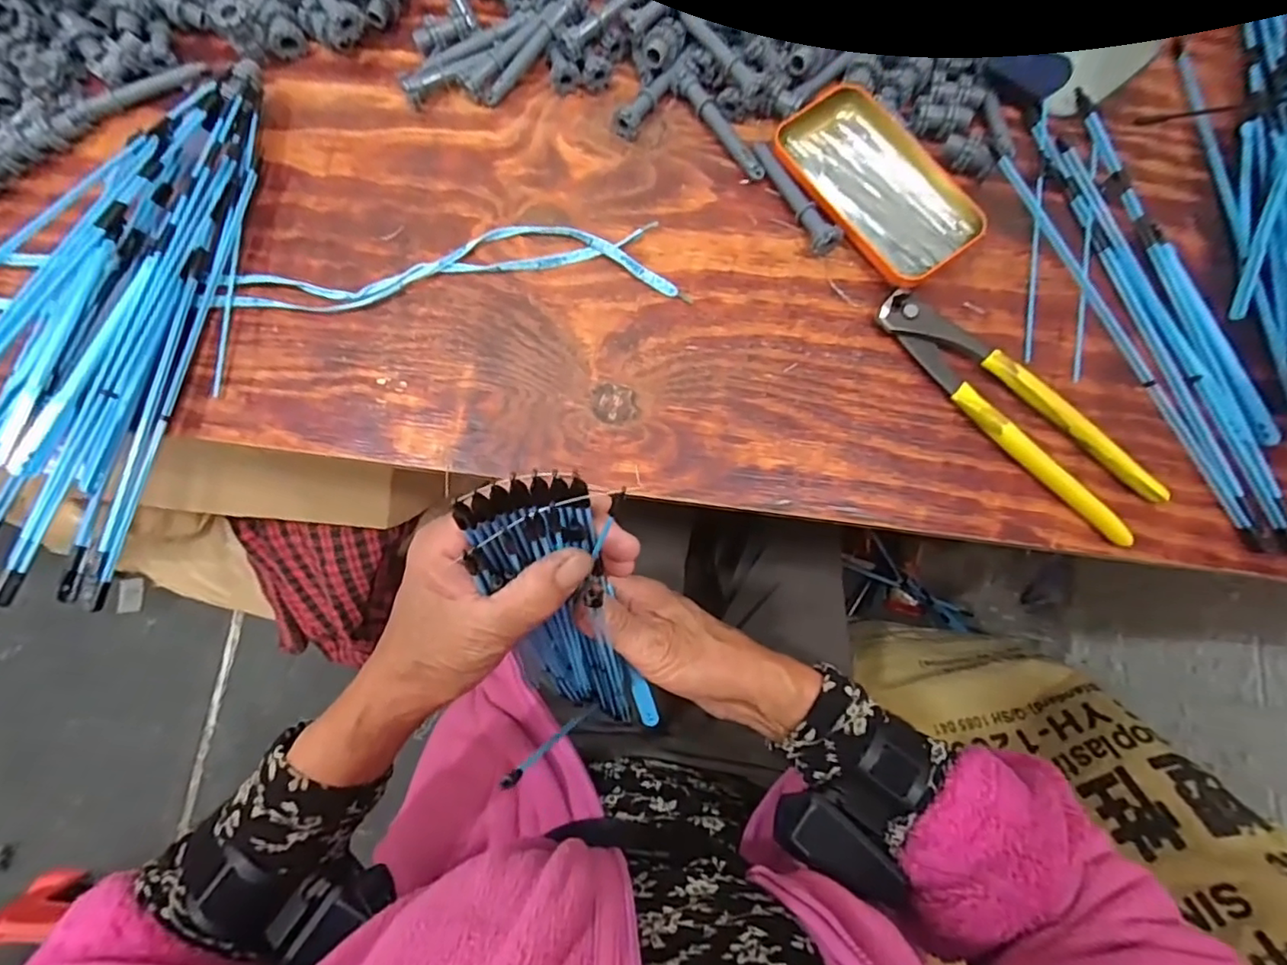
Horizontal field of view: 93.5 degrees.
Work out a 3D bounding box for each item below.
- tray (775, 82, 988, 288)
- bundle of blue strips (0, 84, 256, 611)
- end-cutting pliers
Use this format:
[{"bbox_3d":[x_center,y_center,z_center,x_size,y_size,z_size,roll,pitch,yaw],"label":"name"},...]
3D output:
[{"bbox_3d":[0.156,-0.201,0.412,0.082,0.019,0.146,-35,78,-9],"label":"tray"},{"bbox_3d":[-0.325,-0.104,0.359,0.110,0.069,0.338,7,76,1],"label":"bundle of blue strips"},{"bbox_3d":[0.229,-0.048,0.378,0.044,0.017,0.198,-43,80,-10],"label":"end-cutting pliers"}]

